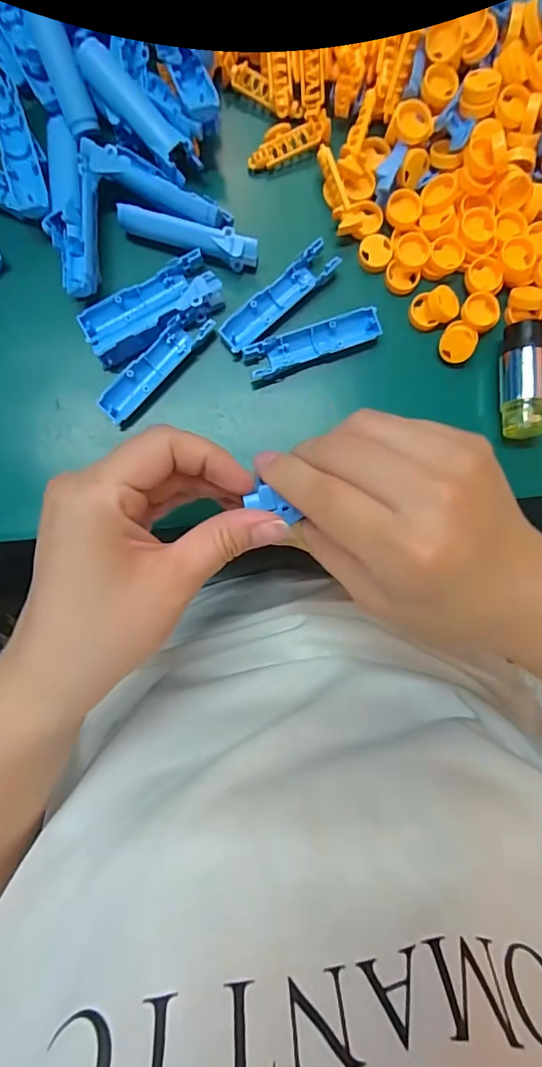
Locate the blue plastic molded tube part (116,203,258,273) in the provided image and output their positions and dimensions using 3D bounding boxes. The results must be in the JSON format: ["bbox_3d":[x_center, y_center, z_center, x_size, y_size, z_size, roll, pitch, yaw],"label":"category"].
[{"bbox_3d":[-0.046,-0.165,0.272,0.077,0.013,0.013,15,87,-1],"label":"blue plastic molded tube part"}]

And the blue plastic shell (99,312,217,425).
[{"bbox_3d":[-0.065,-0.094,0.273,0.018,0.007,0.076,44,87,1],"label":"blue plastic shell"}]

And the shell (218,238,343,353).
[{"bbox_3d":[0.004,-0.133,0.276,0.077,0.007,0.019,-41,89,-3],"label":"shell"}]

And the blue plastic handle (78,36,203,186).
[{"bbox_3d":[-0.071,-0.228,0.262,0.019,0.016,0.075,-44,89,-3],"label":"blue plastic handle"}]

